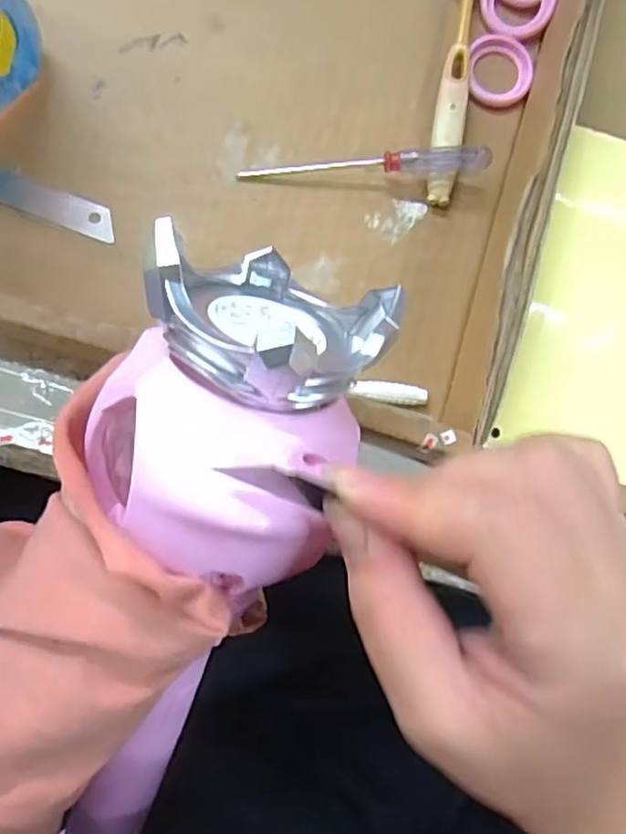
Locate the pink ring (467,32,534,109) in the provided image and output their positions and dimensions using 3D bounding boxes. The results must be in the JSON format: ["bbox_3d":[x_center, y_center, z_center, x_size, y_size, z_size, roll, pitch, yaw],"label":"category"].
[{"bbox_3d":[0.096,-0.178,0.338,0.034,0.007,0.037,0,85,-4],"label":"pink ring"}]

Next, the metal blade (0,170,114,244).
[{"bbox_3d":[-0.139,-0.108,0.317,0.092,0.005,0.017,20,82,-3],"label":"metal blade"}]

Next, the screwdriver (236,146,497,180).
[{"bbox_3d":[0.027,-0.124,0.324,0.124,0.016,0.012,-5,86,-4],"label":"screwdriver"}]

